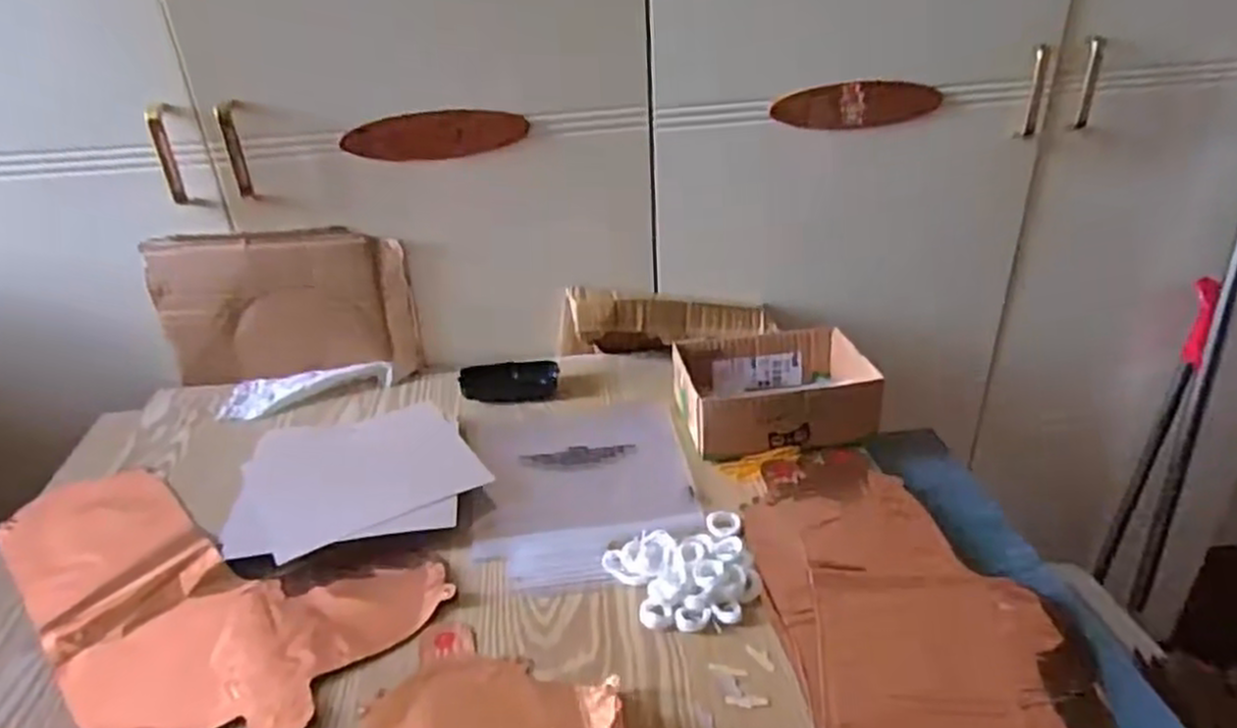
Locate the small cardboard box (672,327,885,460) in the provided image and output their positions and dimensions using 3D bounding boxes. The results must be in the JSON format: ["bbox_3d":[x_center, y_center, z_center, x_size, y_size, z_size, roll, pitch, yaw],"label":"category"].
[{"bbox_3d":[0.152,0.027,0.775,0.185,0.062,0.143,-4,30,-2],"label":"small cardboard box"}]

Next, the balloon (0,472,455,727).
[{"bbox_3d":[-0.356,0.182,0.602,0.401,0.013,0.201,10,32,21],"label":"balloon"}]

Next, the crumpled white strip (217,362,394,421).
[{"bbox_3d":[-0.350,0.027,0.856,0.179,0.024,0.068,-4,30,-2],"label":"crumpled white strip"}]

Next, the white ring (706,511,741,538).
[{"bbox_3d":[0.089,0.134,0.649,0.028,0.009,0.030,-2,30,1],"label":"white ring"}]

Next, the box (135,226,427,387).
[{"bbox_3d":[-0.374,-0.061,0.867,0.274,0.173,0.027,-4,30,-2],"label":"box"}]

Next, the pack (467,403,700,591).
[{"bbox_3d":[-0.032,0.106,0.719,0.205,0.014,0.259,-9,30,-10],"label":"pack"}]

